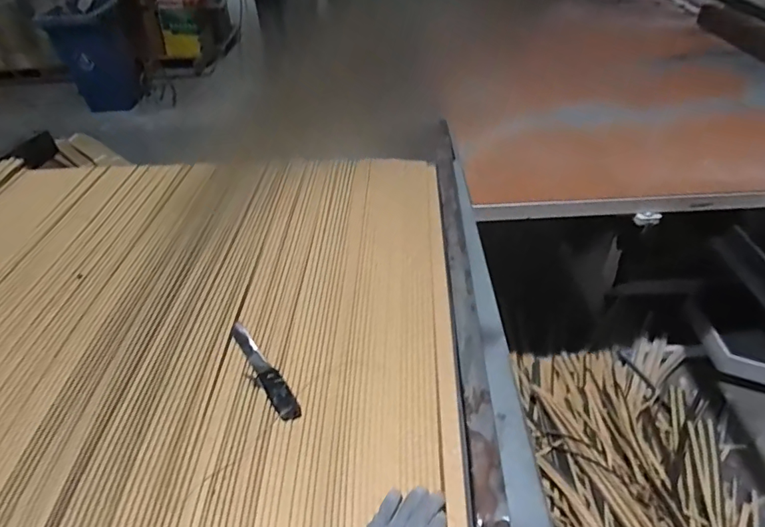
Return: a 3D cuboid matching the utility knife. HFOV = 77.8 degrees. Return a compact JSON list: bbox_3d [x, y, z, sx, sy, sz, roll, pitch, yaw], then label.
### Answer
[{"bbox_3d":[-0.178,0.154,0.709,0.031,0.020,0.201,-25,45,-24],"label":"utility knife"}]

